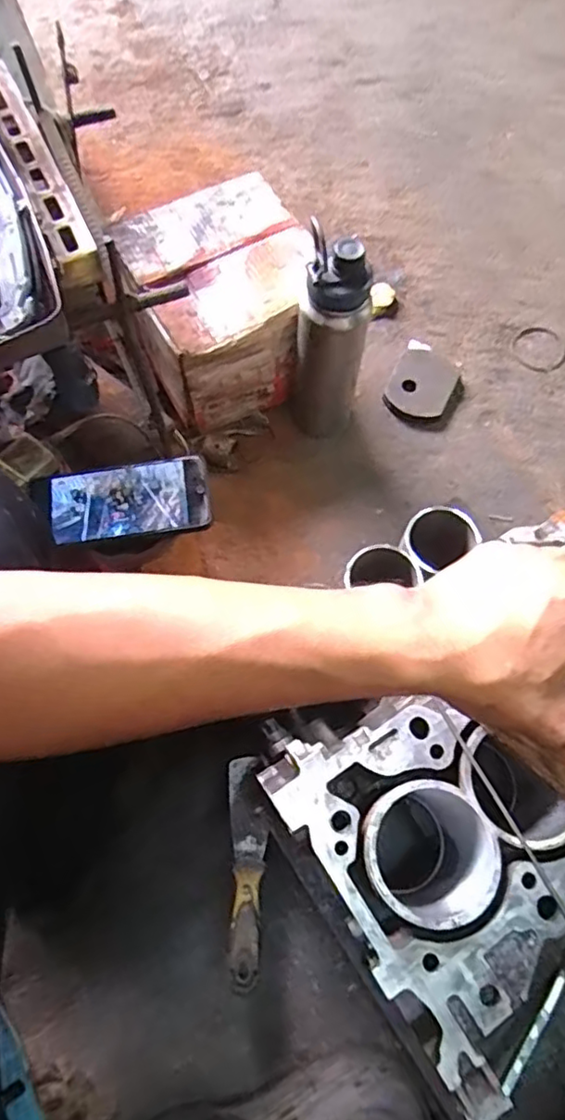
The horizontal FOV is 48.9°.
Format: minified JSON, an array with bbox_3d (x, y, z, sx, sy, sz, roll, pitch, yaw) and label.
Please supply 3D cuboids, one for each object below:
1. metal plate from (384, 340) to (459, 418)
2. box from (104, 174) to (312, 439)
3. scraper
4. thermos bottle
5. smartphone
[{"bbox_3d":[0.198,-0.249,0.871,0.083,0.016,0.121,24,70,9],"label":"metal plate"},{"bbox_3d":[-0.072,-0.326,0.805,0.212,0.166,0.214,-24,71,-10],"label":"box"},{"bbox_3d":[-0.032,0.293,0.595,0.038,0.023,0.196,-3,68,-2],"label":"scraper"},{"bbox_3d":[0.054,-0.247,0.735,0.085,0.276,0.066,3,68,0],"label":"thermos bottle"},{"bbox_3d":[-0.147,-0.051,0.578,0.158,0.015,0.076,-9,69,-4],"label":"smartphone"}]

